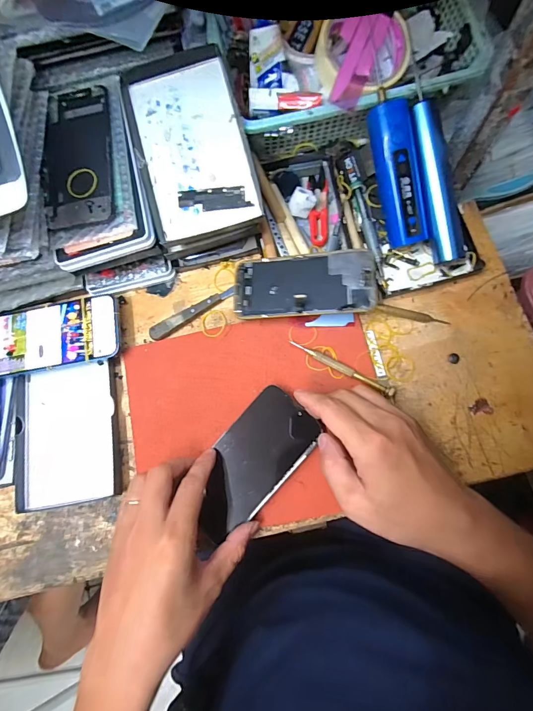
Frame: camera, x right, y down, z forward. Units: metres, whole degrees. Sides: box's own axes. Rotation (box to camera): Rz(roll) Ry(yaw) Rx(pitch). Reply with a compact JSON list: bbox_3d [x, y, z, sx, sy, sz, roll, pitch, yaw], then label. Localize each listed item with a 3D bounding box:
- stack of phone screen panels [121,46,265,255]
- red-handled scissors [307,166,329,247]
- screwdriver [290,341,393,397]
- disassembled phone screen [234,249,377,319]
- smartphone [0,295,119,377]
[{"bbox_3d":[-0.072,-0.209,0.364,0.105,0.029,0.182,-14,88,2],"label":"stack of phone screen panels"},{"bbox_3d":[0.059,-0.167,0.397,0.022,0.007,0.095,0,77,5],"label":"red-handled scissors"},{"bbox_3d":[0.075,0.012,0.355,0.111,0.013,0.009,28,81,11],"label":"screwdriver"},{"bbox_3d":[0.037,-0.073,0.360,0.142,0.007,0.067,-1,76,13],"label":"disassembled phone screen"},{"bbox_3d":[-0.229,-0.021,0.383,0.143,0.015,0.069,-10,77,3],"label":"smartphone"}]

